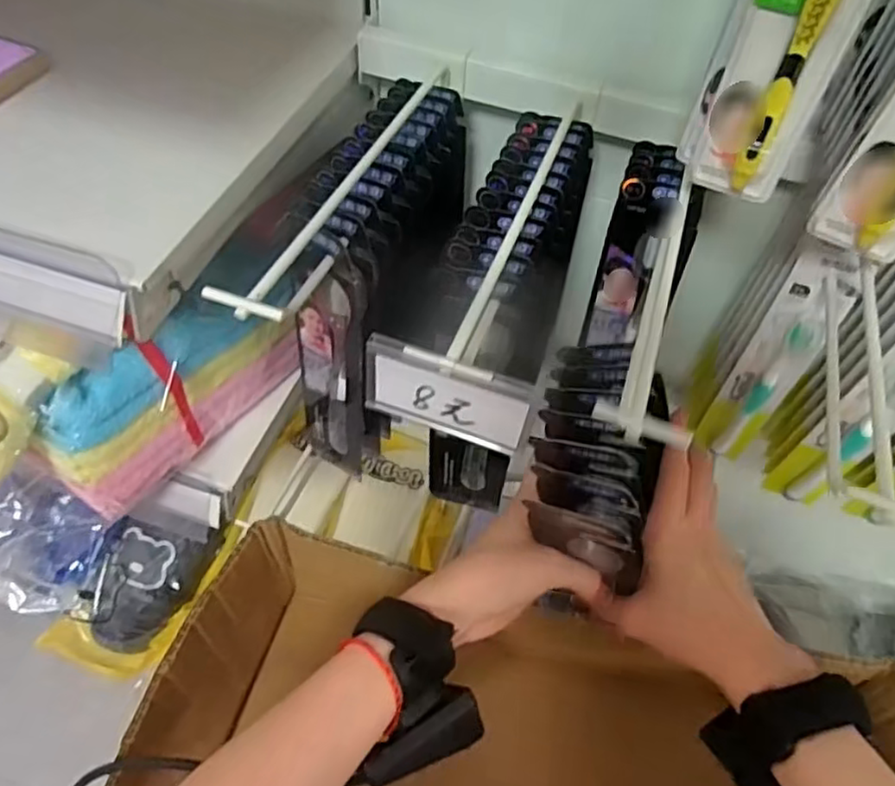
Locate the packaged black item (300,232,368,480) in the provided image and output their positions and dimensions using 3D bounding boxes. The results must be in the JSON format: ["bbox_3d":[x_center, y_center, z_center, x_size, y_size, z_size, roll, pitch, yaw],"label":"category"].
[{"bbox_3d":[-0.079,-0.015,0.470,0.055,0.233,0.018,28,52,16],"label":"packaged black item"}]

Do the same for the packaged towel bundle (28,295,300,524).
[{"bbox_3d":[-0.190,0.000,0.493,0.203,0.109,0.050,-37,66,-26],"label":"packaged towel bundle"}]

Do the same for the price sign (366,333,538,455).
[{"bbox_3d":[0.000,0.002,0.299,0.076,0.043,0.004,21,46,6],"label":"price sign"}]

